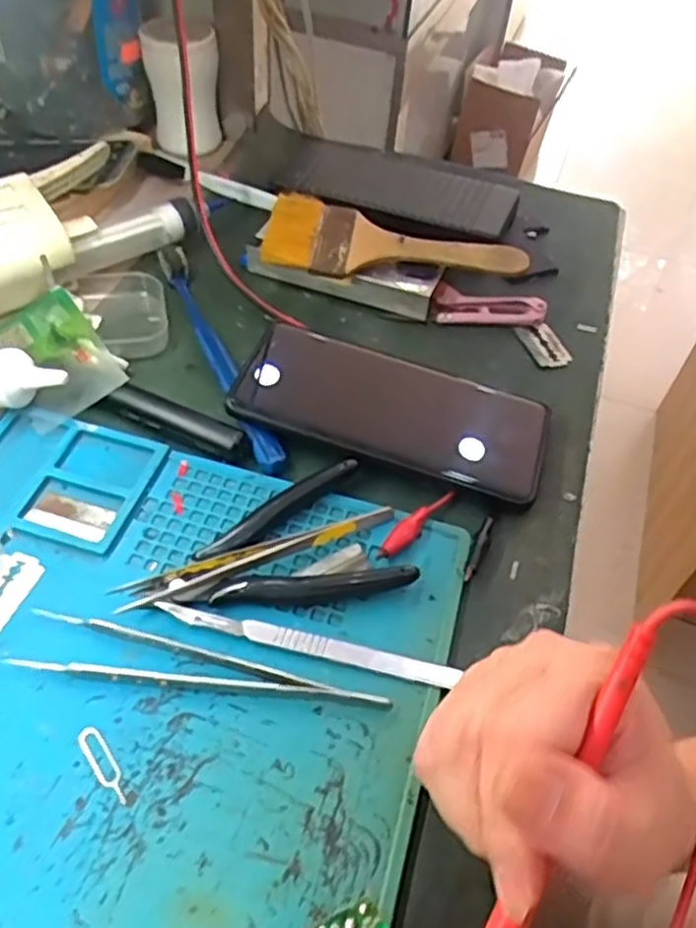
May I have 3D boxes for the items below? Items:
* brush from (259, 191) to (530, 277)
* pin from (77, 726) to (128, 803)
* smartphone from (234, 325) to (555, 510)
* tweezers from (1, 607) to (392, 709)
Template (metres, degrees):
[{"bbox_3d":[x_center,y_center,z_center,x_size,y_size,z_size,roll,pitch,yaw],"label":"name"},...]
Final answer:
[{"bbox_3d":[0.026,-0.135,0.457,0.162,0.010,0.068,18,58,9],"label":"brush"},{"bbox_3d":[-0.092,0.113,0.274,0.009,0.004,0.032,-30,59,-26],"label":"pin"},{"bbox_3d":[0.023,-0.031,0.388,0.165,0.012,0.074,16,55,9],"label":"smartphone"},{"bbox_3d":[-0.061,0.086,0.295,0.152,0.009,0.024,12,50,5],"label":"tweezers"}]

